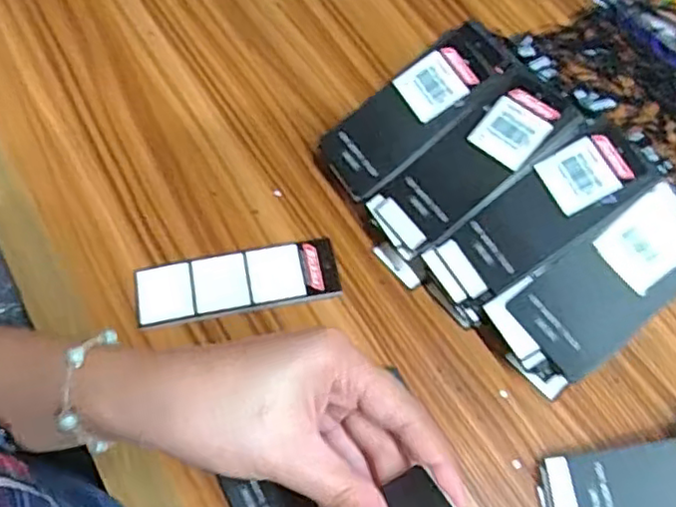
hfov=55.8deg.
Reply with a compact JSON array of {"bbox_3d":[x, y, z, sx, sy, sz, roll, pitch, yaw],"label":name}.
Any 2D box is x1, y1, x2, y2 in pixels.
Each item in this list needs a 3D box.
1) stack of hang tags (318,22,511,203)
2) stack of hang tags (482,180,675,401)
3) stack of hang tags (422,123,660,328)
[{"bbox_3d":[0.047,-0.088,0.396,0.128,0.025,0.045,-40,69,5],"label":"stack of hang tags"},{"bbox_3d":[0.145,0.020,0.349,0.123,0.030,0.058,-41,69,11],"label":"stack of hang tags"},{"bbox_3d":[0.110,-0.015,0.363,0.135,0.026,0.048,-39,68,11],"label":"stack of hang tags"}]

